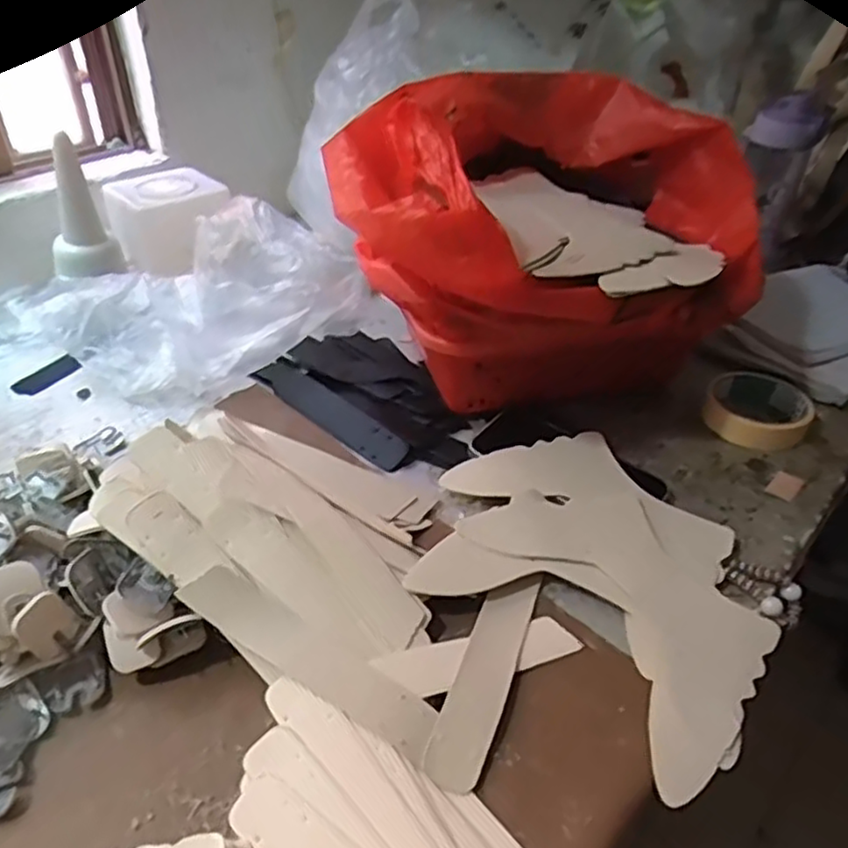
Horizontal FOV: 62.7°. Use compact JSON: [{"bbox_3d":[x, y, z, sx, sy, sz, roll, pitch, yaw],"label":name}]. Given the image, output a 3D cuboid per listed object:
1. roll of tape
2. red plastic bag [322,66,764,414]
[{"bbox_3d":[0.314,-0.015,0.649,0.094,0.033,0.085,-28,47,-32],"label":"roll of tape"},{"bbox_3d":[0.106,-0.158,0.628,0.363,0.244,0.305,-6,39,-9],"label":"red plastic bag"}]

